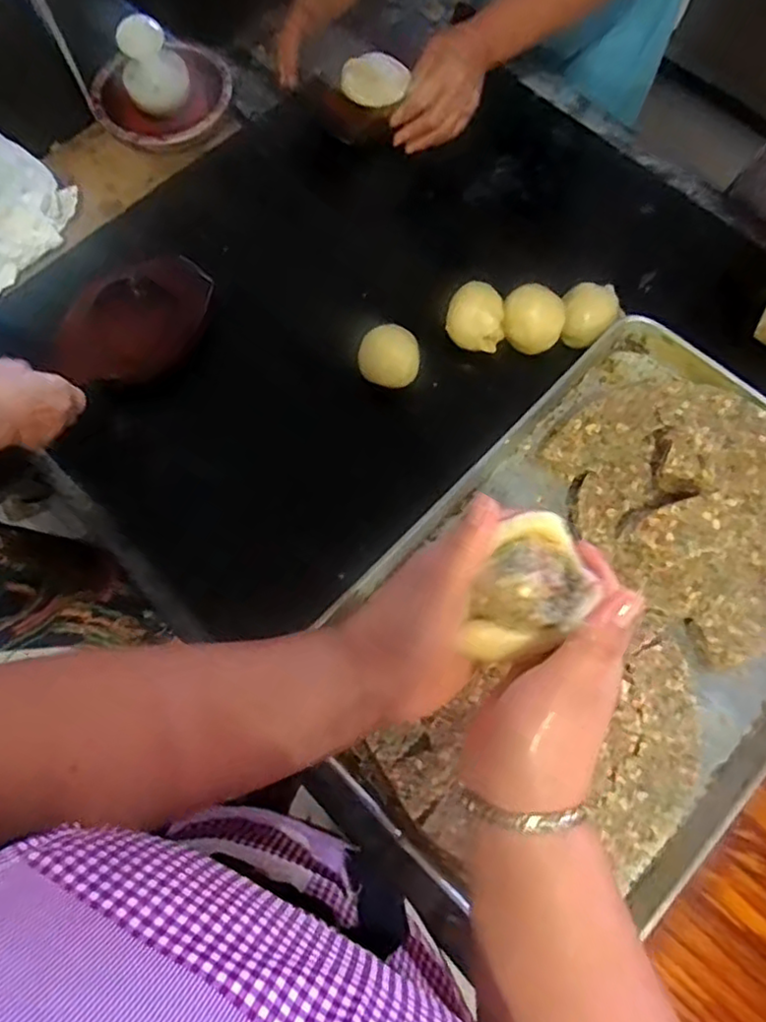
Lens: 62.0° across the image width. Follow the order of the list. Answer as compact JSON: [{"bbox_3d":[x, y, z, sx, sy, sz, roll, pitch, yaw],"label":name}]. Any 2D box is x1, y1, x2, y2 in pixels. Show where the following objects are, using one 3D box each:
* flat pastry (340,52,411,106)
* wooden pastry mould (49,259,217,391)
[{"bbox_3d":[-0.012,-0.615,0.902,0.085,0.015,0.090,19,73,4],"label":"flat pastry"},{"bbox_3d":[-0.299,-0.230,0.769,0.203,0.038,0.109,-40,78,-13],"label":"wooden pastry mould"}]

